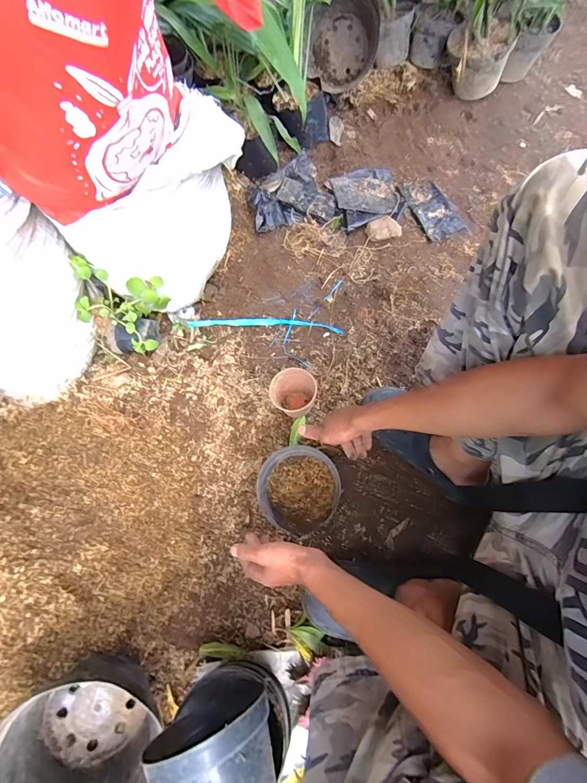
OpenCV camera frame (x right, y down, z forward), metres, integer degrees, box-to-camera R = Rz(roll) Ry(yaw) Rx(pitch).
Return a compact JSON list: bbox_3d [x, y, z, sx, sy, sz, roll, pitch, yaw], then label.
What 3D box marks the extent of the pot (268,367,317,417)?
[{"bbox_3d":[-0.001,0.003,0.741,0.092,0.077,0.080,-29,73,-7],"label":"pot"}]

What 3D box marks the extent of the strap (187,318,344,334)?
[{"bbox_3d":[-0.070,-0.165,0.863,0.371,0.018,0.037,4,71,4],"label":"strap"}]

